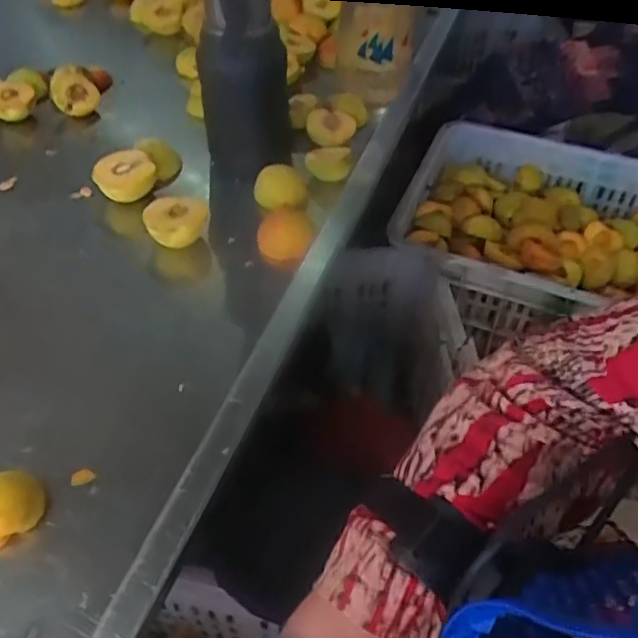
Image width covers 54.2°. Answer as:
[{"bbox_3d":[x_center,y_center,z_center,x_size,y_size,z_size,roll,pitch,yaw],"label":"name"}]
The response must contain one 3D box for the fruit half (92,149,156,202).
[{"bbox_3d":[-0.219,-0.160,0.708,0.064,0.030,0.058,-23,82,-11],"label":"fruit half"}]

